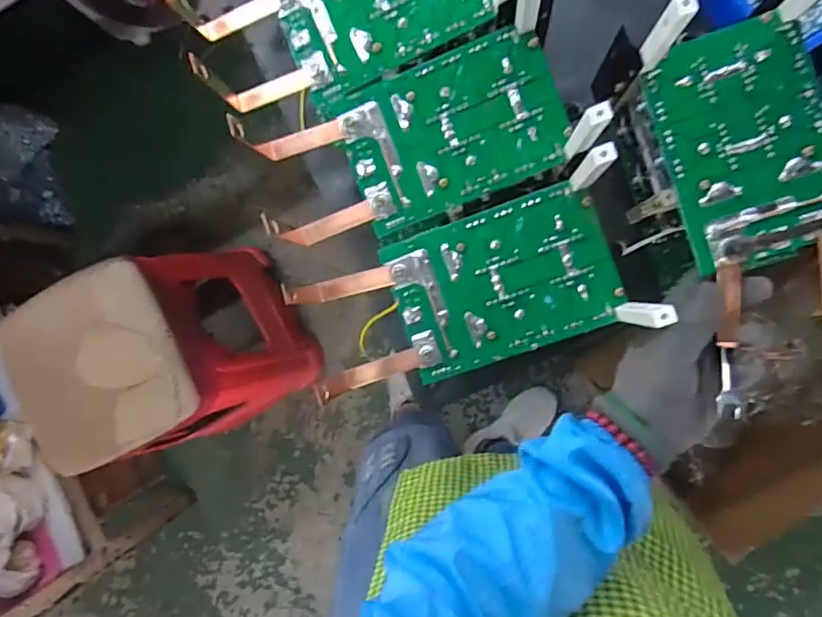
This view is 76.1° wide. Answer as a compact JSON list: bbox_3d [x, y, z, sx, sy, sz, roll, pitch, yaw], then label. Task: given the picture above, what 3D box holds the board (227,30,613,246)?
[{"bbox_3d":[0.006,-0.128,0.401,0.261,0.022,0.113,-15,91,8],"label":"board"}]

